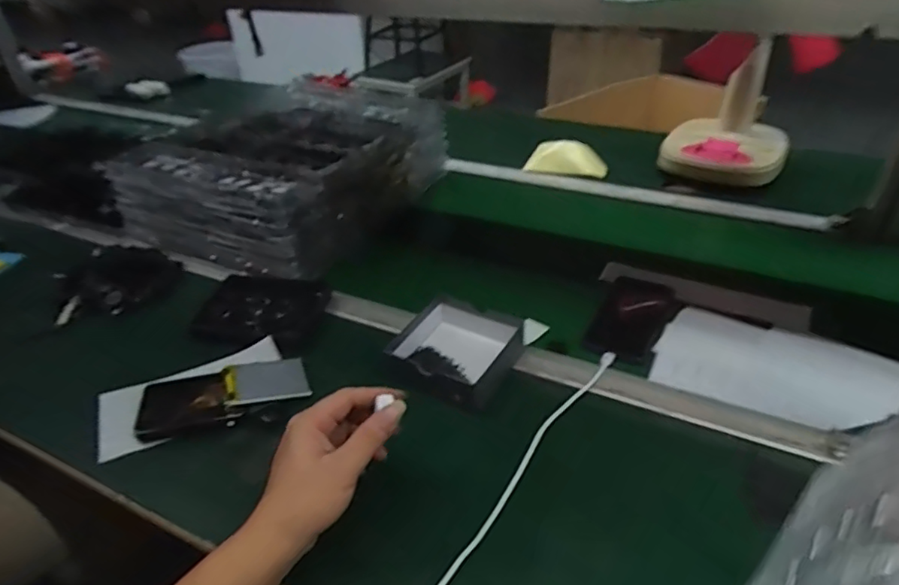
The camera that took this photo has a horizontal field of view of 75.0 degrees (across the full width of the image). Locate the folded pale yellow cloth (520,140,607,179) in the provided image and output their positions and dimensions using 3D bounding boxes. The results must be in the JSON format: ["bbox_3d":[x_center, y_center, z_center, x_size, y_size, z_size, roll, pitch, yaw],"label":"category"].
[{"bbox_3d":[0.212,-0.239,1.050,0.142,0.045,0.056,16,40,24],"label":"folded pale yellow cloth"}]

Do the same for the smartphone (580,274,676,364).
[{"bbox_3d":[0.214,0.027,0.690,0.073,0.015,0.143,17,41,25],"label":"smartphone"}]

